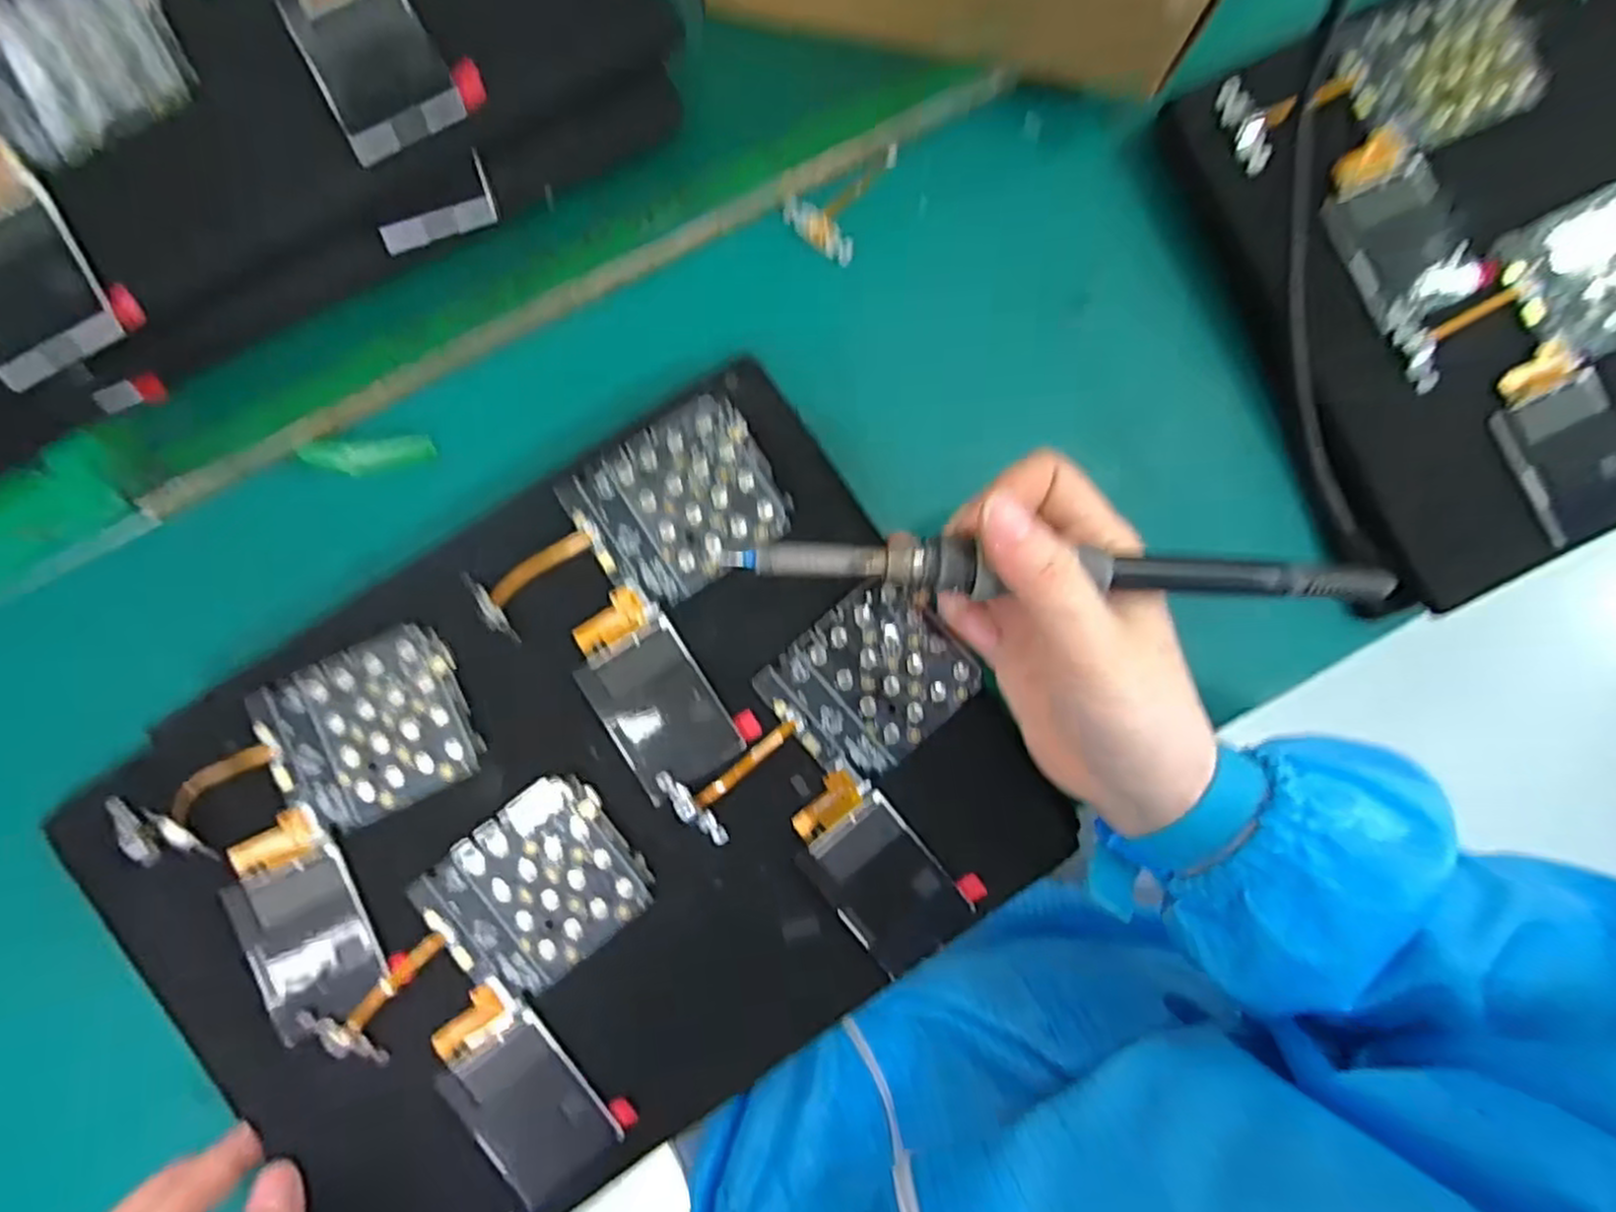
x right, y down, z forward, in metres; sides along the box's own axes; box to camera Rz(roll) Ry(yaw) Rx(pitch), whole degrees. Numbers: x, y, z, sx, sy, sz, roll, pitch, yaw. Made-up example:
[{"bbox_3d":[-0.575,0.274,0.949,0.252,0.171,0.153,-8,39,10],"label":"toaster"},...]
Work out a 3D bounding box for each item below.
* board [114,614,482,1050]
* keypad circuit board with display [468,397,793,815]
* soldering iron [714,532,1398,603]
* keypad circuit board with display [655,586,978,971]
[{"bbox_3d":[-0.182,0.085,0.295,0.142,0.005,0.117,-38,88,-2],"label":"board"},{"bbox_3d":[-0.054,-0.002,0.305,0.122,0.008,0.124,-33,88,-2],"label":"keypad circuit board with display"},{"bbox_3d":[0.077,-0.012,0.249,0.211,0.019,0.016,2,84,0],"label":"soldering iron"},{"bbox_3d":[0.028,0.069,0.305,0.121,0.009,0.122,43,88,2],"label":"keypad circuit board with display"}]

